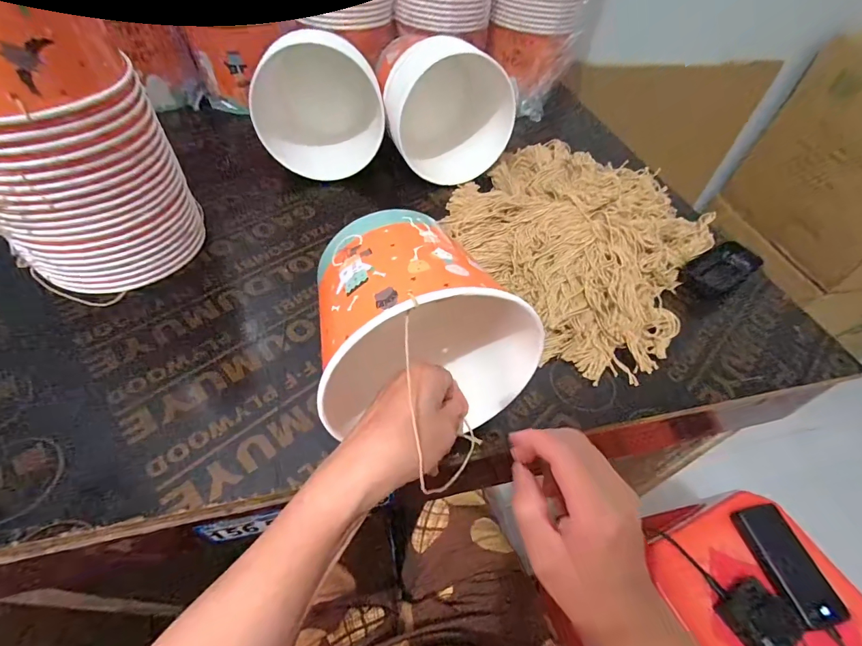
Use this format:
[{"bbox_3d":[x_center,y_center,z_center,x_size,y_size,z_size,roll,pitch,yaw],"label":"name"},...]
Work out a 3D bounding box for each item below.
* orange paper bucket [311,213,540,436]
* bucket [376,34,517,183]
[{"bbox_3d":[-0.016,-0.010,0.319,0.140,0.150,0.141,-9,52,-12],"label":"orange paper bucket"},{"bbox_3d":[0.025,-0.321,0.586,0.183,0.147,0.193,6,50,-1],"label":"bucket"}]

